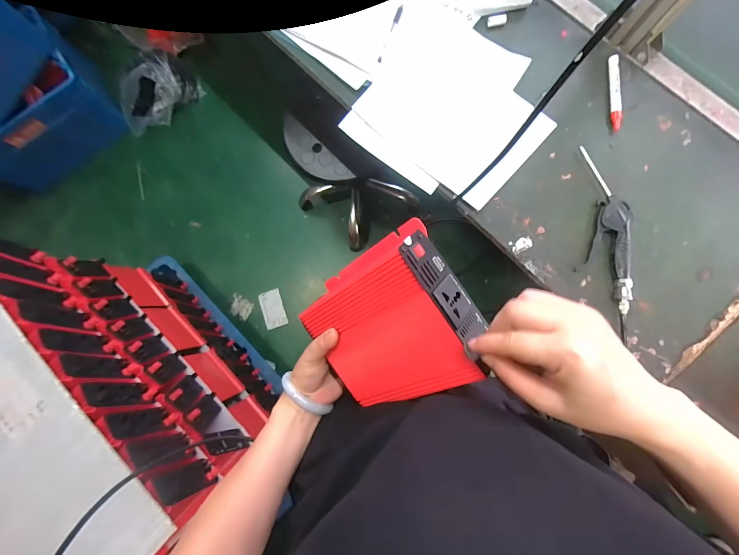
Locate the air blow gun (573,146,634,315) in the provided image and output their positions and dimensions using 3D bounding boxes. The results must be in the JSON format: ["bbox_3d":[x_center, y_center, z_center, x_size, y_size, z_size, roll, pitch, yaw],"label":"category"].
[{"bbox_3d":[0.384,-0.079,0.566,0.075,0.021,0.269,-2,84,6],"label":"air blow gun"}]

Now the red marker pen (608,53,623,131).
[{"bbox_3d":[0.421,-0.316,0.589,0.016,0.016,0.128,-1,84,6],"label":"red marker pen"}]

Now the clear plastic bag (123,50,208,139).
[{"bbox_3d":[-0.848,-0.729,1.361,0.187,0.168,0.350,36,88,8],"label":"clear plastic bag"}]

